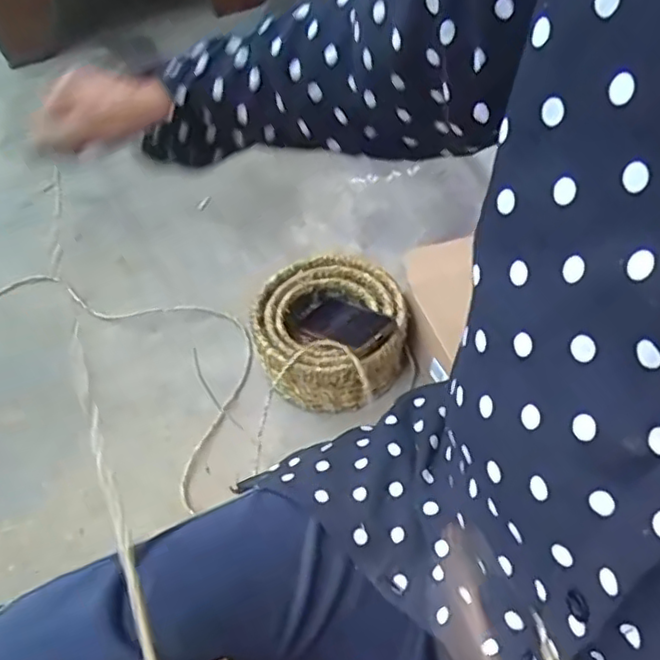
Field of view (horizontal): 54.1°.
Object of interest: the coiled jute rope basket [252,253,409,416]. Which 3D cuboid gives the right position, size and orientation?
[{"bbox_3d":[0.004,0.004,0.948,0.209,0.129,0.203,-2,52,3],"label":"coiled jute rope basket"}]

